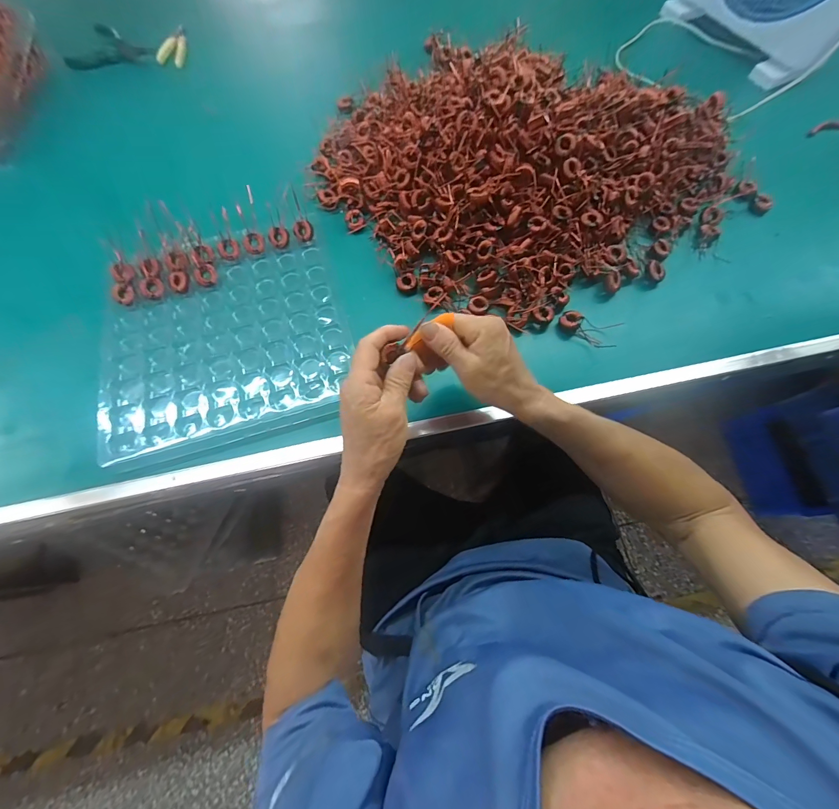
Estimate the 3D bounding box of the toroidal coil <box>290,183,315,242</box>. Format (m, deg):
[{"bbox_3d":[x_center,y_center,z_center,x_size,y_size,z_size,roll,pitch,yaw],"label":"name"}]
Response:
[{"bbox_3d":[-0.164,-0.254,0.477,0.025,0.006,0.067,-20,110,0],"label":"toroidal coil"}]

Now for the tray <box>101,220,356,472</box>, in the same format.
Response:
[{"bbox_3d":[-0.235,-0.087,0.434,0.272,0.018,0.270,-17,70,-6],"label":"tray"}]

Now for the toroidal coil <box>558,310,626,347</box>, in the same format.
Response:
[{"bbox_3d":[0.206,-0.091,0.431,0.071,0.019,0.037,16,70,6],"label":"toroidal coil"}]

